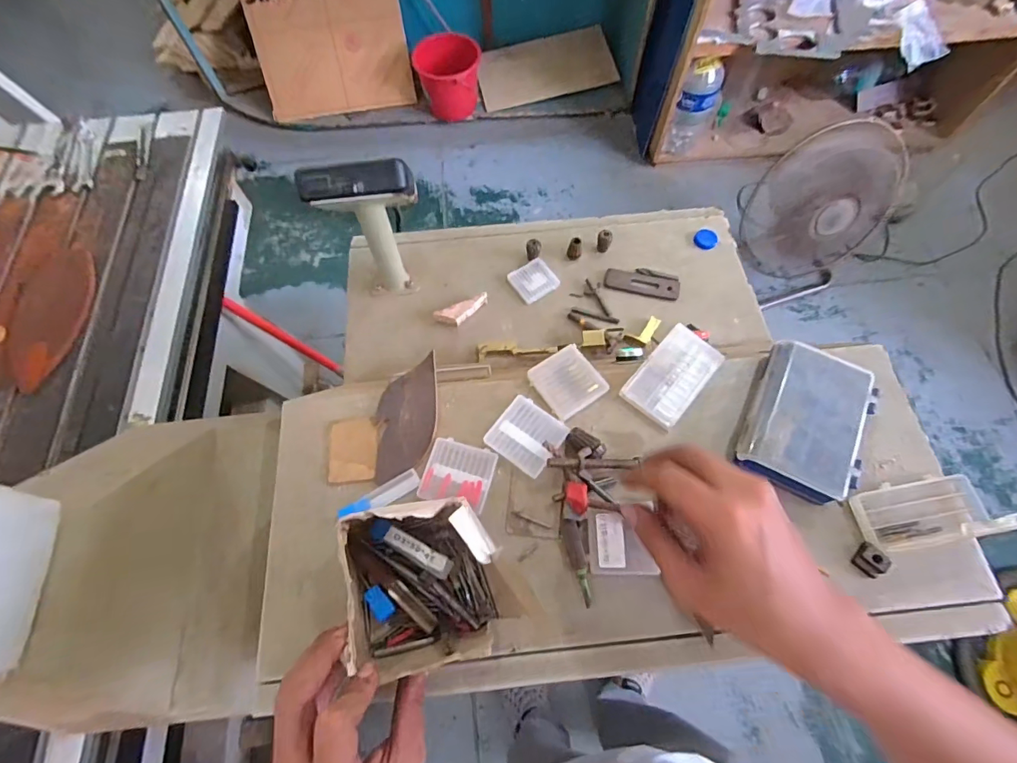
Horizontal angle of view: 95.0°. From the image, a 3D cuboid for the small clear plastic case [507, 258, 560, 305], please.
[{"bbox_3d":[0.034,-0.138,0.636,0.056,0.005,0.057,-31,69,-12],"label":"small clear plastic case"}]

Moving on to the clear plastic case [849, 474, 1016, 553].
[{"bbox_3d":[0.319,0.091,0.339,0.095,0.065,0.045,-9,66,-3],"label":"clear plastic case"}]

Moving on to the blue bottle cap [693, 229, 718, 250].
[{"bbox_3d":[0.280,-0.202,0.660,0.031,0.007,0.035,27,69,12],"label":"blue bottle cap"}]

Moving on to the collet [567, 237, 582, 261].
[{"bbox_3d":[0.091,-0.184,0.639,0.018,0.028,0.020,9,67,5],"label":"collet"}]

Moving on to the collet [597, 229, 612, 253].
[{"bbox_3d":[0.132,-0.195,0.646,0.018,0.029,0.017,13,67,7],"label":"collet"}]

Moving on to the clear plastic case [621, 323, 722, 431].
[{"bbox_3d":[0.144,-0.005,0.409,0.052,0.011,0.088,39,72,16],"label":"clear plastic case"}]

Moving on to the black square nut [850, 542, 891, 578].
[{"bbox_3d":[0.271,0.134,0.348,0.019,0.011,0.019,-37,70,-14],"label":"black square nut"}]

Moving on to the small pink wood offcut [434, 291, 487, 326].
[{"bbox_3d":[-0.059,-0.093,0.608,0.074,0.012,0.025,-28,69,-11],"label":"small pink wood offcut"}]

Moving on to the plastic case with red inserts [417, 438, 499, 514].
[{"bbox_3d":[-0.041,0.075,0.381,0.054,0.004,0.050,14,67,7],"label":"plastic case with red inserts"}]

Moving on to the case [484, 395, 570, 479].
[{"bbox_3d":[0.016,0.045,0.391,0.055,0.006,0.052,35,71,15],"label":"case"}]

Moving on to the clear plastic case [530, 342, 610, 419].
[{"bbox_3d":[0.052,-0.001,0.410,0.053,0.007,0.055,-33,69,-13],"label":"clear plastic case"}]

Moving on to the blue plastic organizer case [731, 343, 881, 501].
[{"bbox_3d":[0.240,0.030,0.375,0.083,0.023,0.121,24,69,11],"label":"blue plastic organizer case"}]

